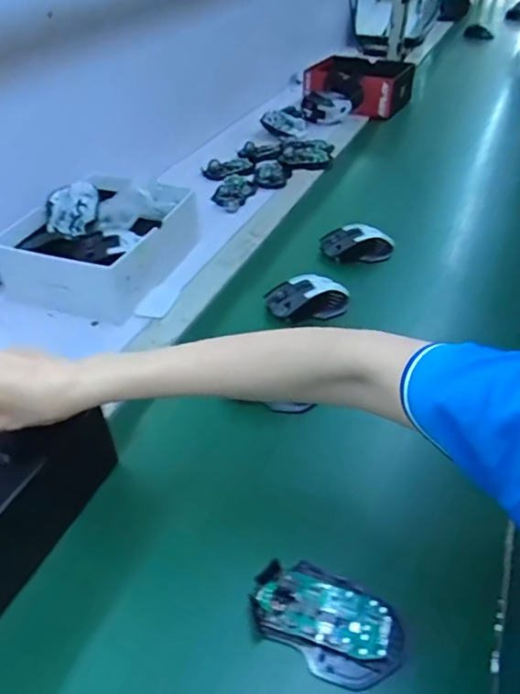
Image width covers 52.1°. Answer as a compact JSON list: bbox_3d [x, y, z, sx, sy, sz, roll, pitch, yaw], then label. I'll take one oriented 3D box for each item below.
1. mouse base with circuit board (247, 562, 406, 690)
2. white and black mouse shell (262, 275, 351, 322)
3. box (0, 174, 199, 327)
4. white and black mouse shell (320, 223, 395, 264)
[{"bbox_3d":[0.050,0.205,0.403,0.113,0.013,0.073,18,44,16],"label":"mouse base with circuit board"},{"bbox_3d":[0.064,-0.065,0.681,0.106,0.039,0.049,-11,43,-14],"label":"white and black mouse shell"},{"bbox_3d":[-0.215,-0.154,0.754,0.201,0.081,0.243,15,43,14],"label":"box"},{"bbox_3d":[0.144,-0.151,0.771,0.106,0.041,0.051,0,42,-3],"label":"white and black mouse shell"}]

